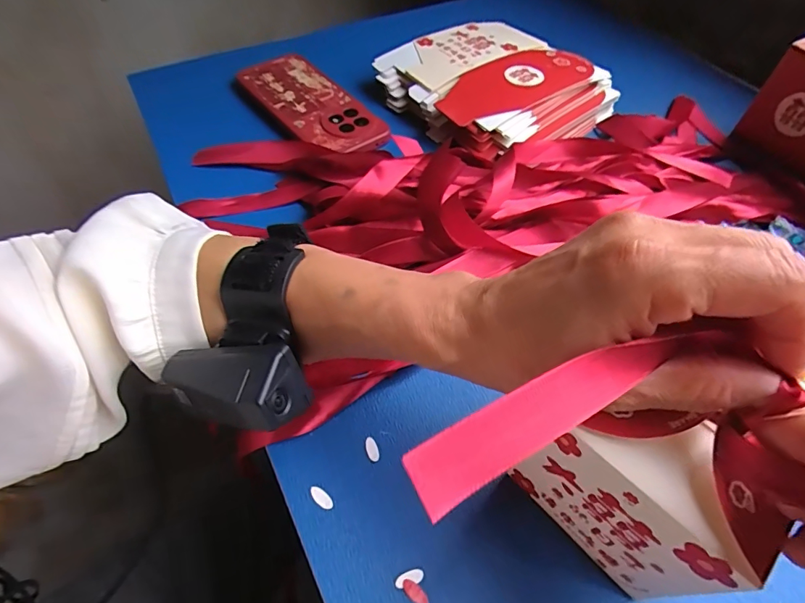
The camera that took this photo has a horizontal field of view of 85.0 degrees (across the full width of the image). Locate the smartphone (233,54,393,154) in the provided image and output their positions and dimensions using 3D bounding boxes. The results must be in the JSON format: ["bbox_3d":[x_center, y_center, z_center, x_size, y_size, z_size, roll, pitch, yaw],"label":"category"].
[{"bbox_3d":[-0.084,-0.185,0.414,0.076,0.012,0.152,-34,68,-19],"label":"smartphone"}]

